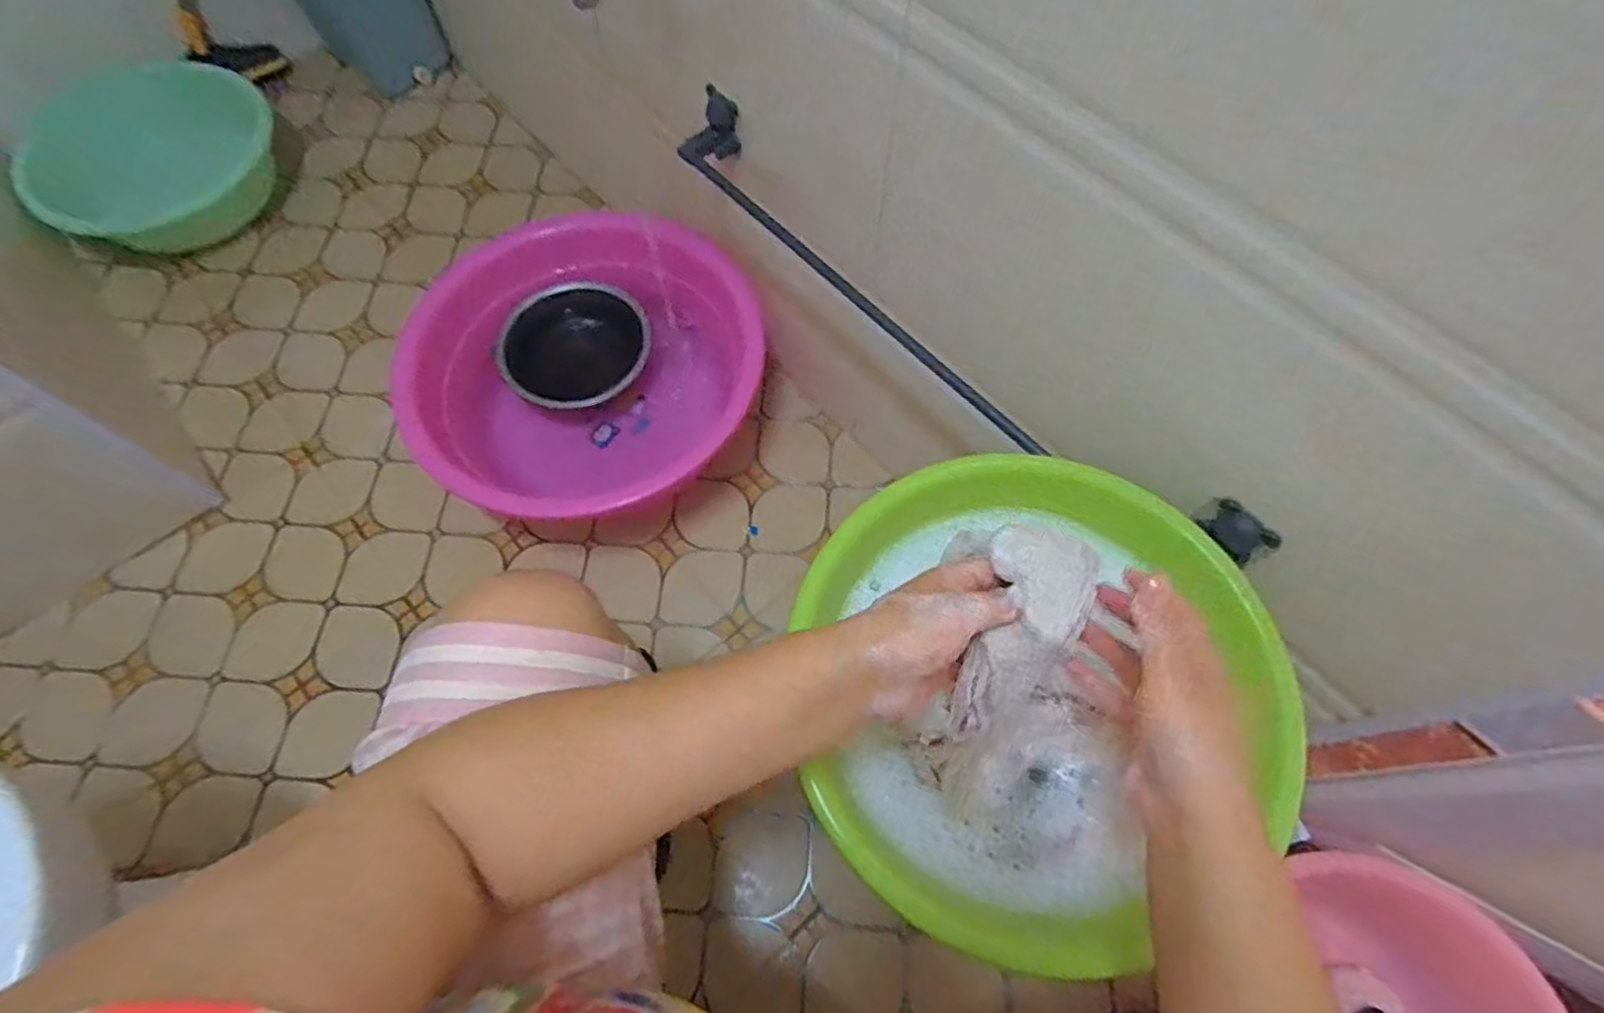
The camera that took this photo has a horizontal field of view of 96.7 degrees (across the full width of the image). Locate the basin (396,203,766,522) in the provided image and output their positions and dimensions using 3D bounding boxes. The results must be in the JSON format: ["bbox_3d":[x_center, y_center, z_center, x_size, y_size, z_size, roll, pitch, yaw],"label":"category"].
[{"bbox_3d":[-0.275,-0.206,0.978,0.442,0.158,0.423,0,65,0],"label":"basin"}]

